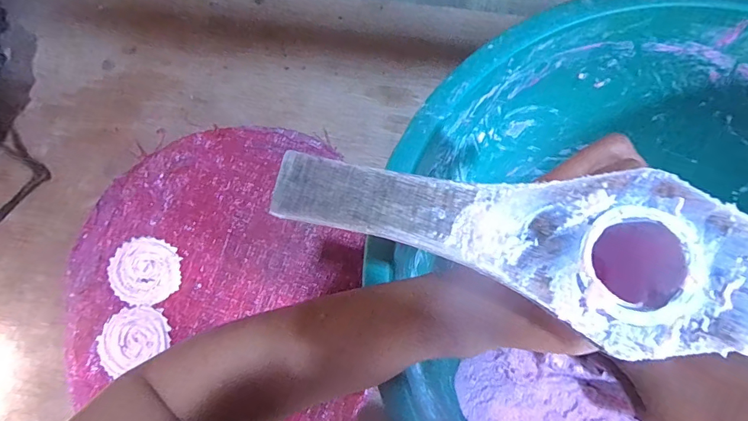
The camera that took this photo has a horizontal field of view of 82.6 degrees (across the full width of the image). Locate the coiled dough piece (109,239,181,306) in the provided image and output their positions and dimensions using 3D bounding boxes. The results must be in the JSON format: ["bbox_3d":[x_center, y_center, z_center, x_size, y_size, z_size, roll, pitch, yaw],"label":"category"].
[{"bbox_3d":[-0.258,0.069,0.481,0.075,0.013,0.073,2,77,2],"label":"coiled dough piece"}]

